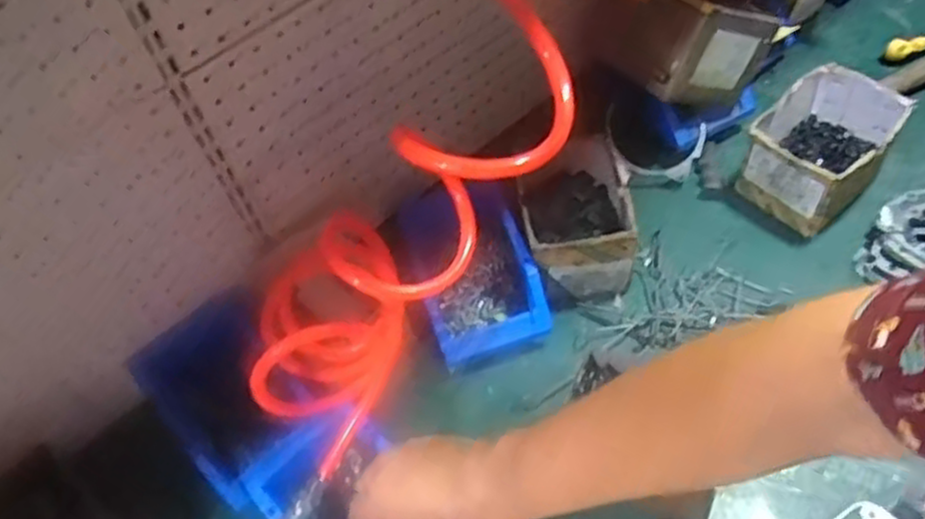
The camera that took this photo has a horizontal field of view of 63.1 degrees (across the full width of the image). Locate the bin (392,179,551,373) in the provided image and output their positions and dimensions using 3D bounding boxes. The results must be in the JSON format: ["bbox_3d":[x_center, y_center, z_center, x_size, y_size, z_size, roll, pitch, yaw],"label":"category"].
[{"bbox_3d":[0.000,0.008,0.785,0.126,0.094,0.191,-21,53,-8],"label":"bin"}]

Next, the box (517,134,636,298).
[{"bbox_3d":[0.121,-0.048,0.805,0.108,0.089,0.157,-4,52,5],"label":"box"}]

